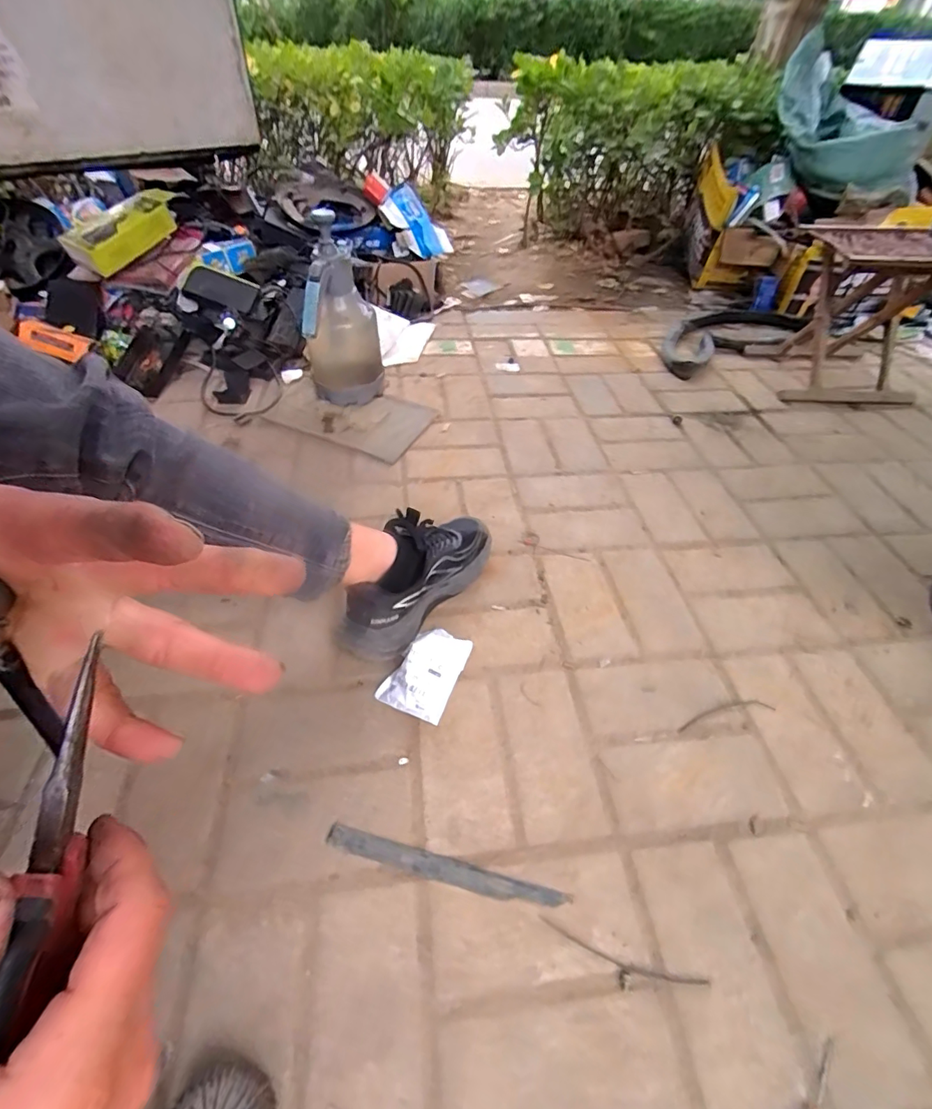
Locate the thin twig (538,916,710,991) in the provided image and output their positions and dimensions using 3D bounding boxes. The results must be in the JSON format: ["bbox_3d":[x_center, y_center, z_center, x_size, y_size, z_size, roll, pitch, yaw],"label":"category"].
[{"bbox_3d":[0.135,0.358,0.415,0.145,0.004,0.026,13,49,11],"label":"thin twig"}]

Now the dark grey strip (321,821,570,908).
[{"bbox_3d":[-0.022,0.301,0.456,0.231,0.004,0.021,12,49,9],"label":"dark grey strip"}]

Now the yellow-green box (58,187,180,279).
[{"bbox_3d":[-0.814,-0.789,1.158,0.083,0.080,0.288,32,71,25],"label":"yellow-green box"}]

